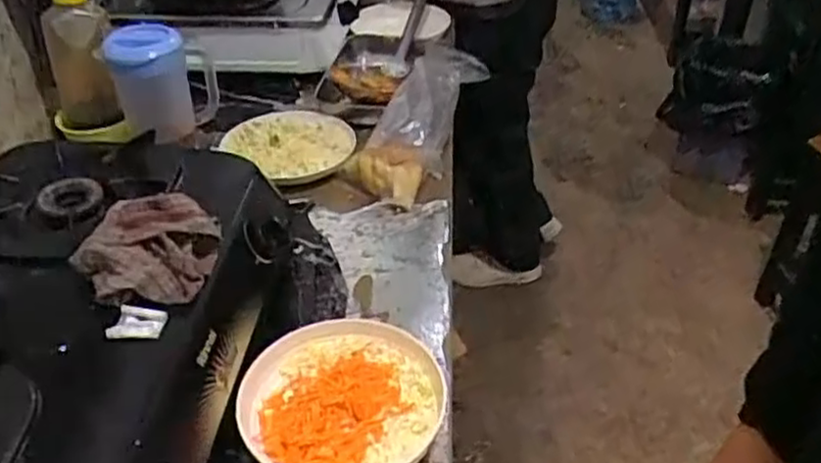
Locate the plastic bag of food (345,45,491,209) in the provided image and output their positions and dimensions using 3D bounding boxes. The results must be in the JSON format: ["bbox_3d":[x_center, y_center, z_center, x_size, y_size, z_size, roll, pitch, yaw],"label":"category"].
[{"bbox_3d":[0.017,-0.166,0.998,0.120,0.074,0.278,17,64,21],"label":"plastic bag of food"}]

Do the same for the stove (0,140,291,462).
[{"bbox_3d":[-0.334,0.104,0.672,0.347,0.178,0.550,3,37,4],"label":"stove"}]

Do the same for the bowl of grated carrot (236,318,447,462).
[{"bbox_3d":[-0.062,0.162,0.690,0.187,0.056,0.173,0,37,0],"label":"bowl of grated carrot"}]

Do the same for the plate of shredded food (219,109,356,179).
[{"bbox_3d":[-0.164,-0.126,1.015,0.156,0.036,0.171,0,37,0],"label":"plate of shredded food"}]

